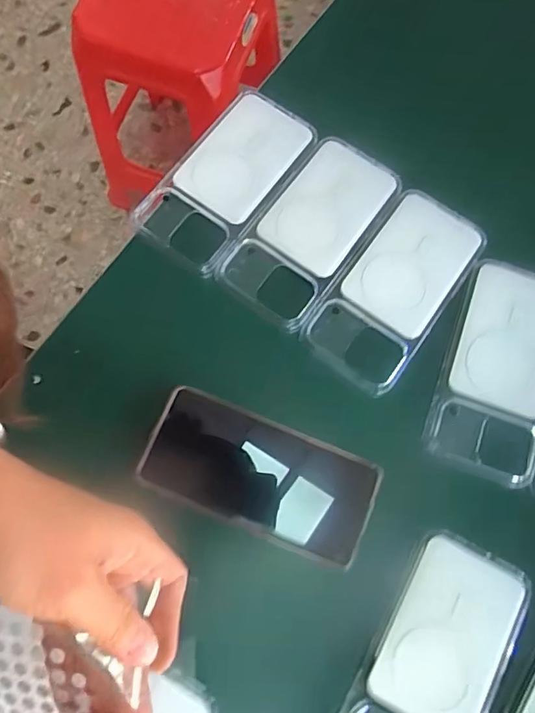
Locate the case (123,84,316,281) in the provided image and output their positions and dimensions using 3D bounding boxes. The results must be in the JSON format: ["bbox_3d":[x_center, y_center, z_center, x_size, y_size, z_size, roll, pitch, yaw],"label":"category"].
[{"bbox_3d":[-0.033,-0.146,0.412,0.080,0.010,0.159,34,77,7],"label":"case"}]

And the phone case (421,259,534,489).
[{"bbox_3d":[0.177,0.006,0.381,0.080,0.009,0.166,22,76,4],"label":"phone case"}]

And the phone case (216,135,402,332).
[{"bbox_3d":[0.035,-0.103,0.403,0.081,0.006,0.165,35,77,7],"label":"phone case"}]

